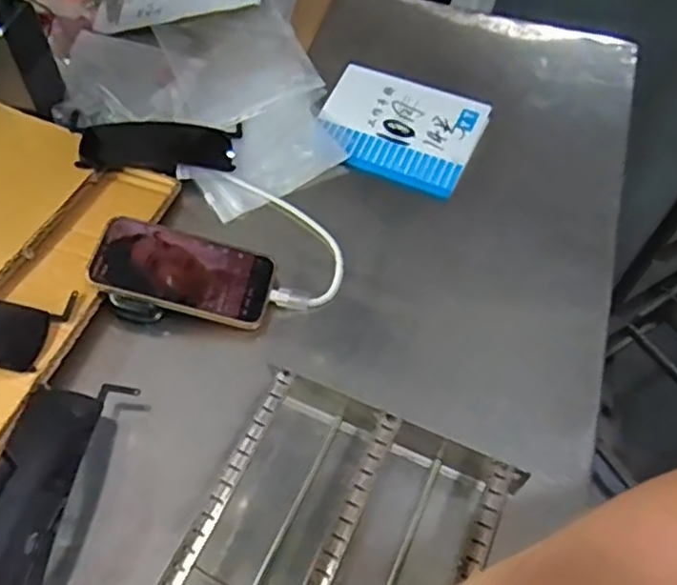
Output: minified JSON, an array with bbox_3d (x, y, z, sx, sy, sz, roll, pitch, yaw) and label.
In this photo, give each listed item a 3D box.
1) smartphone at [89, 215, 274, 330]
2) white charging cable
[{"bbox_3d":[-0.138,-0.020,0.601,0.157,0.012,0.079,20,60,-3],"label":"smartphone"},{"bbox_3d":[-0.068,-0.070,0.658,0.090,0.019,0.208,-30,63,-20],"label":"white charging cable"}]

